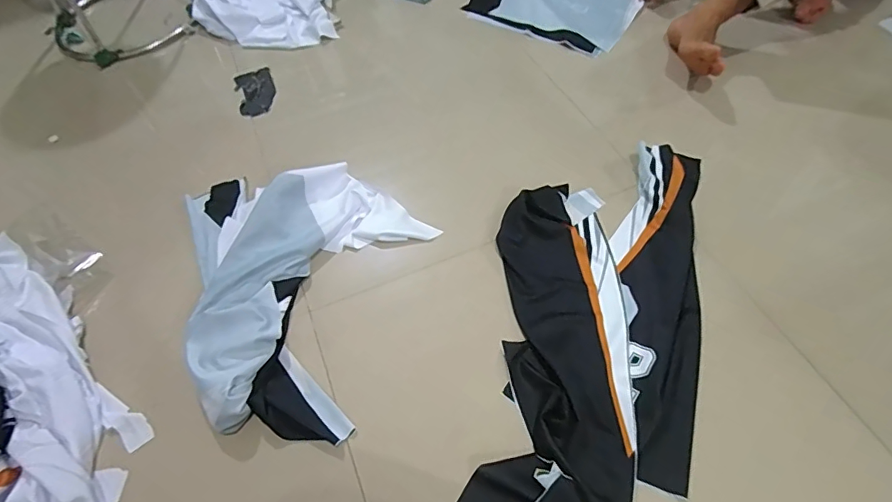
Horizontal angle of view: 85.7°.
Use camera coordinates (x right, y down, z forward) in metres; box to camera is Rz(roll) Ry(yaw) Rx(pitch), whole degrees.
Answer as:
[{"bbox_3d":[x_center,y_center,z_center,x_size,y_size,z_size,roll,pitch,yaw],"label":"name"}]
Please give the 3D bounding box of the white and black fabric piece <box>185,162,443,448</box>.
[{"bbox_3d":[-0.203,0.030,0.751,0.380,0.063,0.502,-18,58,-7],"label":"white and black fabric piece"}]

